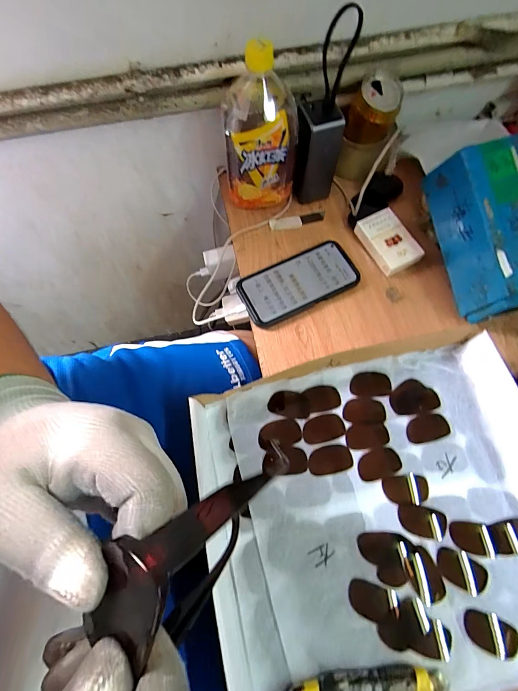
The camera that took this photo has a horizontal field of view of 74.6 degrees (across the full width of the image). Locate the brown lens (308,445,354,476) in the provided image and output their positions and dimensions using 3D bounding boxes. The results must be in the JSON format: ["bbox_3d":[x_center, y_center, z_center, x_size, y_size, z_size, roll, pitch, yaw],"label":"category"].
[{"bbox_3d":[0.083,0.132,0.392,0.050,0.004,0.028,-12,70,-3],"label":"brown lens"}]

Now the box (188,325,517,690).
[{"bbox_3d":[0.136,0.184,0.348,0.373,0.066,0.356,-16,70,-4],"label":"box"}]

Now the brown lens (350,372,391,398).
[{"bbox_3d":[0.136,0.048,0.414,0.049,0.004,0.029,-4,70,0],"label":"brown lens"}]

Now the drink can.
[{"bbox_3d":[0.160,-0.322,0.507,0.073,0.109,0.070,6,70,4],"label":"drink can"}]

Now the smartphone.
[{"bbox_3d":[0.056,-0.090,0.480,0.167,0.017,0.079,-26,71,-8],"label":"smartphone"}]

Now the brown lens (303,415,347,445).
[{"bbox_3d":[0.076,0.098,0.398,0.049,0.004,0.028,-16,70,-4],"label":"brown lens"}]

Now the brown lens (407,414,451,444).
[{"bbox_3d":[0.197,0.097,0.396,0.050,0.004,0.029,-13,70,-3],"label":"brown lens"}]

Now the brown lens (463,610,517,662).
[{"bbox_3d":[0.224,0.277,0.328,0.050,0.007,0.034,26,78,11],"label":"brown lens"}]

